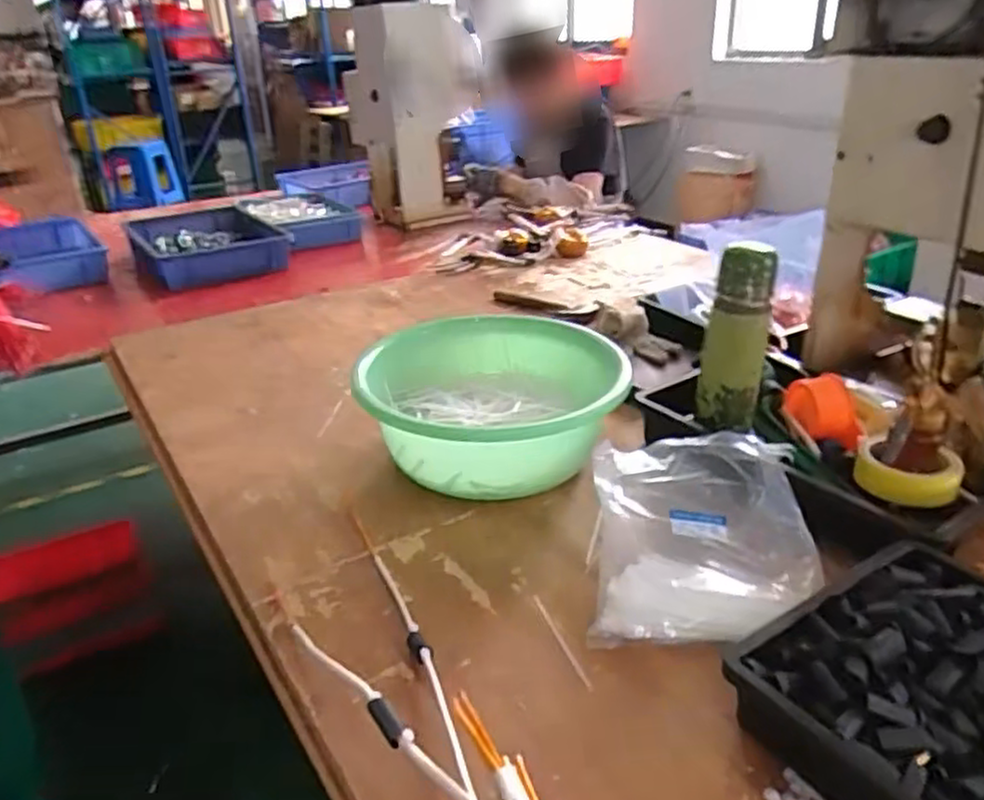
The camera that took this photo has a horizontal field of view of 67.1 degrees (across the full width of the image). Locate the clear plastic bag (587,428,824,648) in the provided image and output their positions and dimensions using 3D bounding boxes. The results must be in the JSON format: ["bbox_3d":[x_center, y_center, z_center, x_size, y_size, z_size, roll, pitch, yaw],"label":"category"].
[{"bbox_3d":[0.199,0.125,0.703,0.201,0.075,0.226,1,27,8],"label":"clear plastic bag"}]

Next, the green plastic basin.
[{"bbox_3d":[0.002,0.007,0.902,0.300,0.126,0.313,-3,27,1],"label":"green plastic basin"}]

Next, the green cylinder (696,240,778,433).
[{"bbox_3d":[0.274,-0.070,0.838,0.067,0.202,0.054,6,28,17],"label":"green cylinder"}]

